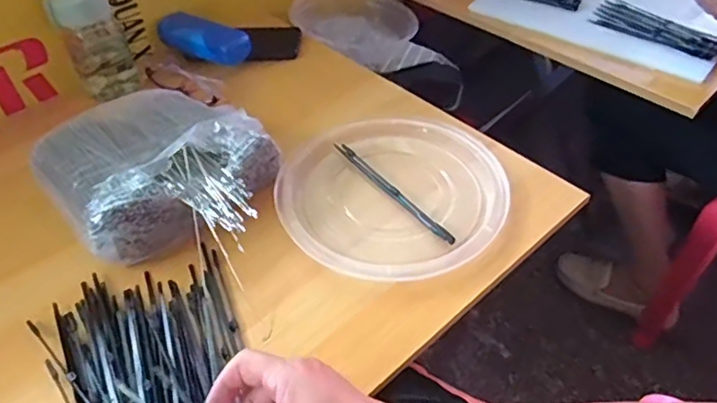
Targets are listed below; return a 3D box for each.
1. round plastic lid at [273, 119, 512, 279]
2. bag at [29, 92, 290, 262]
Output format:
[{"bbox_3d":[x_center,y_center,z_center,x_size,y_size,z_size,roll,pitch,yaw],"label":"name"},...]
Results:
[{"bbox_3d":[0.035,-0.012,0.589,0.230,0.013,0.216,-1,46,1],"label":"round plastic lid"},{"bbox_3d":[-0.194,-0.032,0.571,0.201,0.078,0.257,-34,54,-27],"label":"bag"}]

